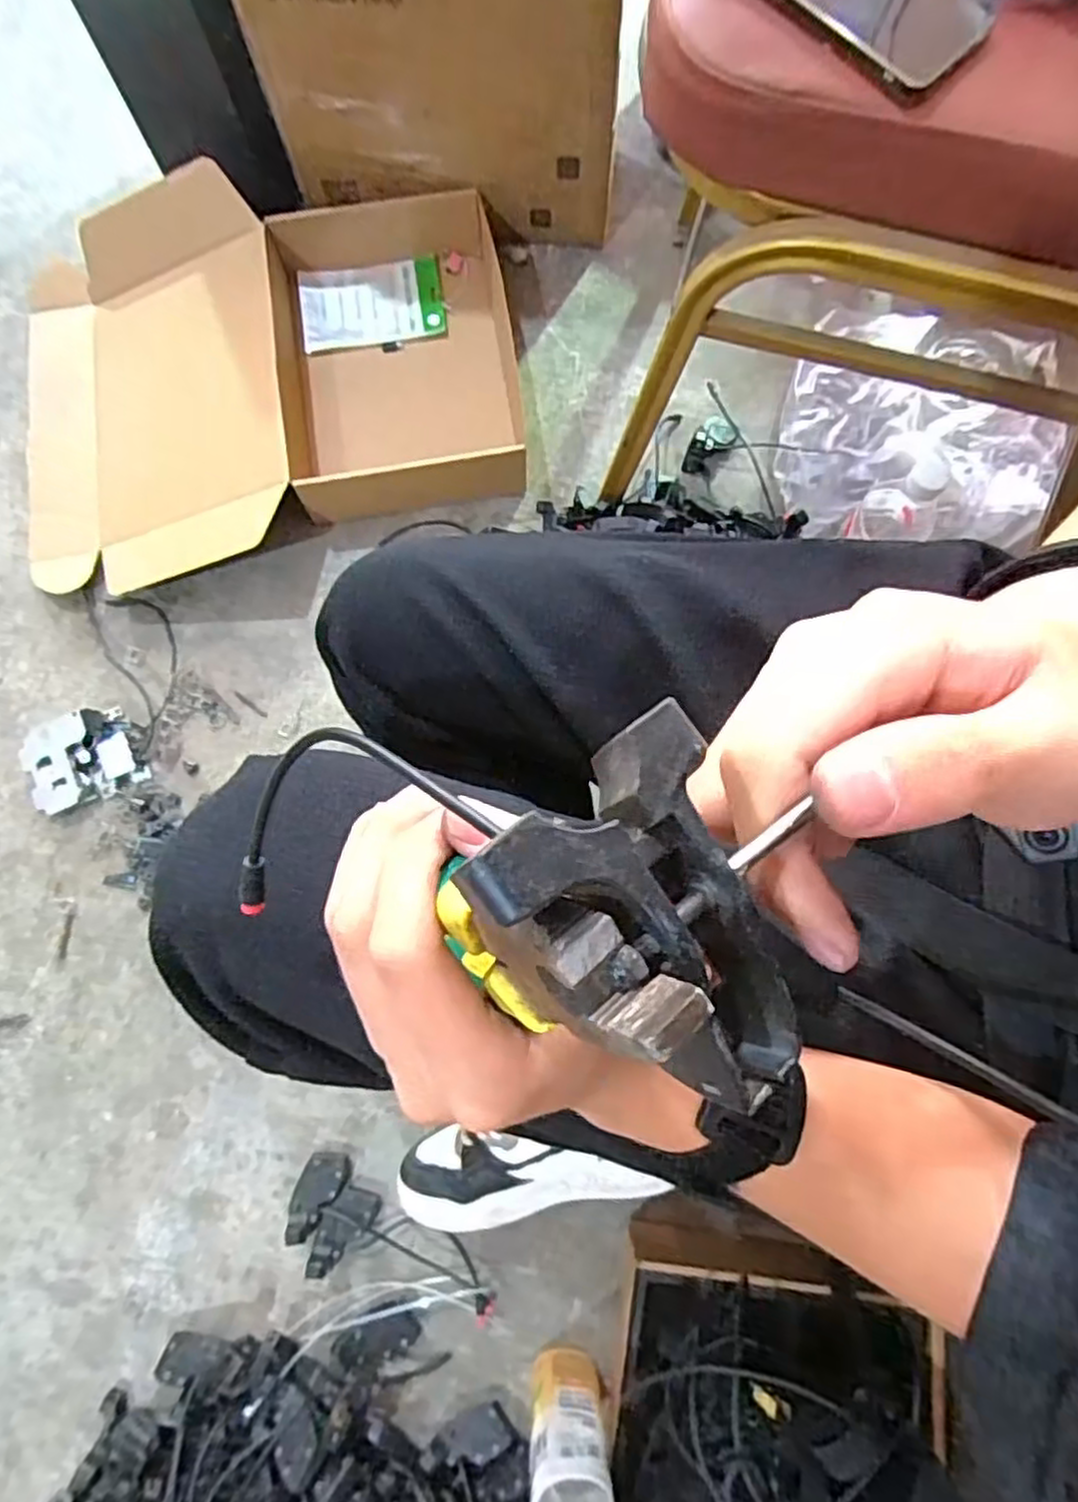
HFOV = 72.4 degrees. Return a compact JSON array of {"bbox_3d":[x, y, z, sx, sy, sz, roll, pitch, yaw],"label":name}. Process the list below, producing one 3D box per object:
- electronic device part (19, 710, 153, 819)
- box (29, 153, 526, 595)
[{"bbox_3d":[-0.496,0.008,0.795,0.108,0.028,0.093,-26,79,-5],"label":"electronic device part"},{"bbox_3d":[-0.326,-0.438,0.861,0.577,0.112,0.448,-8,78,-2],"label":"box"}]

